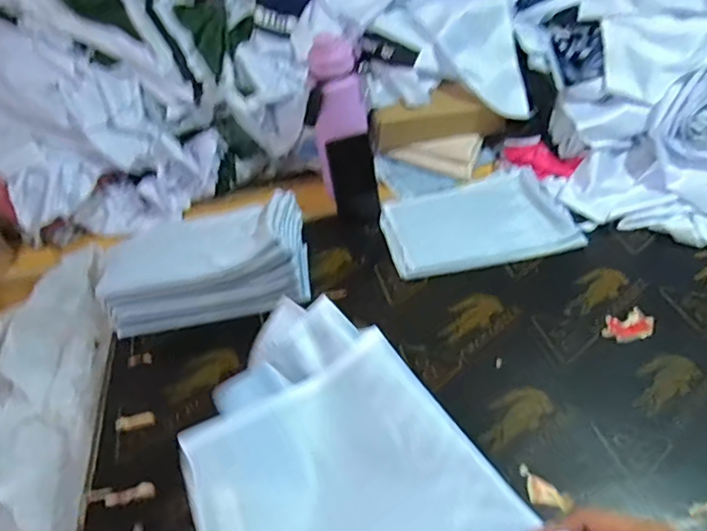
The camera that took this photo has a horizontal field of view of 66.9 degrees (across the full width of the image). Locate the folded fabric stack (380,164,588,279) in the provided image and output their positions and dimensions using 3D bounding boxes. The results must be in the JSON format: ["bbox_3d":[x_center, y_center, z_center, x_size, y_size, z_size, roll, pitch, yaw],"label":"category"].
[{"bbox_3d":[0.210,-0.078,0.931,0.309,0.024,0.209,-12,45,-4],"label":"folded fabric stack"}]

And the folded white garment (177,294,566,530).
[{"bbox_3d":[-0.031,0.186,0.513,0.268,0.124,0.353,-27,48,-19],"label":"folded white garment"}]

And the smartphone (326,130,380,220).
[{"bbox_3d":[0.002,-0.150,0.930,0.079,0.144,0.009,-16,18,-11],"label":"smartphone"}]

